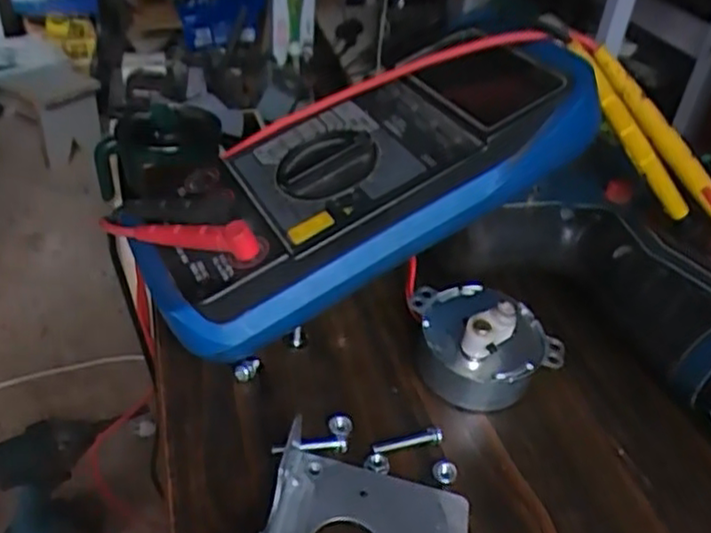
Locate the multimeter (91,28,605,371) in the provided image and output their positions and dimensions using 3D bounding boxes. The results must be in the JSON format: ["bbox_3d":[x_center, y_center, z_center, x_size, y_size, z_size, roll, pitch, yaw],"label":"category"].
[{"bbox_3d":[0.001,-0.042,0.286,0.195,0.040,0.094,-31,50,-9],"label":"multimeter"}]

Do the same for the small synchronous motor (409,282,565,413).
[{"bbox_3d":[0.052,0.026,0.274,0.050,0.043,0.047,-5,38,-15],"label":"small synchronous motor"}]

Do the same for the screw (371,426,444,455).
[{"bbox_3d":[0.019,0.064,0.250,0.027,0.004,0.006,-7,39,-18],"label":"screw"}]

